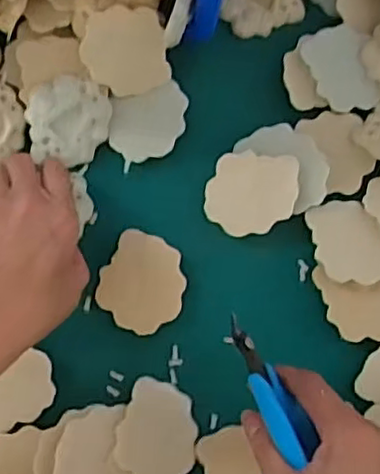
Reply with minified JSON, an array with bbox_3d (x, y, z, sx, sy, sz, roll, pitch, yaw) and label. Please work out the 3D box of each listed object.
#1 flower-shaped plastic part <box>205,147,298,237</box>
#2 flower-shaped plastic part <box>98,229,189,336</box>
[{"bbox_3d":[0.042,-0.030,0.461,0.060,0.004,0.057,11,90,16],"label":"flower-shaped plastic part"},{"bbox_3d":[-0.032,0.031,0.455,0.057,0.010,0.061,0,81,-3],"label":"flower-shaped plastic part"}]

